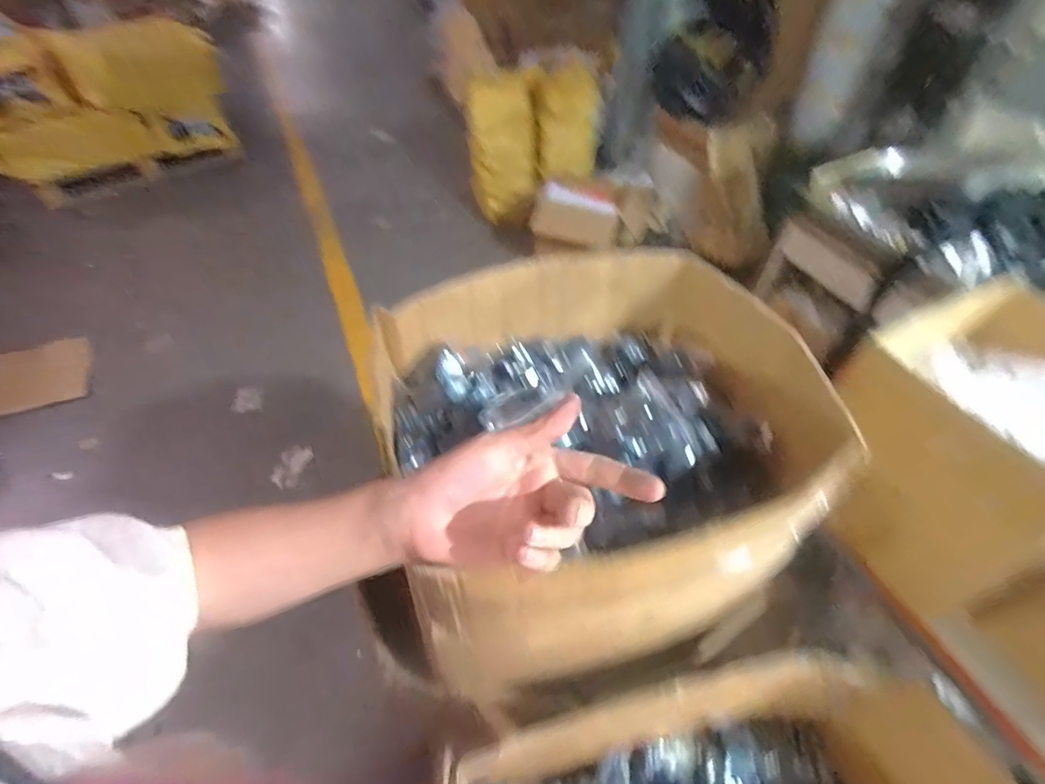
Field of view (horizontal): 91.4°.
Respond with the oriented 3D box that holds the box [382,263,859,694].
[{"bbox_3d":[0.095,0.075,0.651,0.482,0.314,0.412,-13,49,-15],"label":"box"}]

